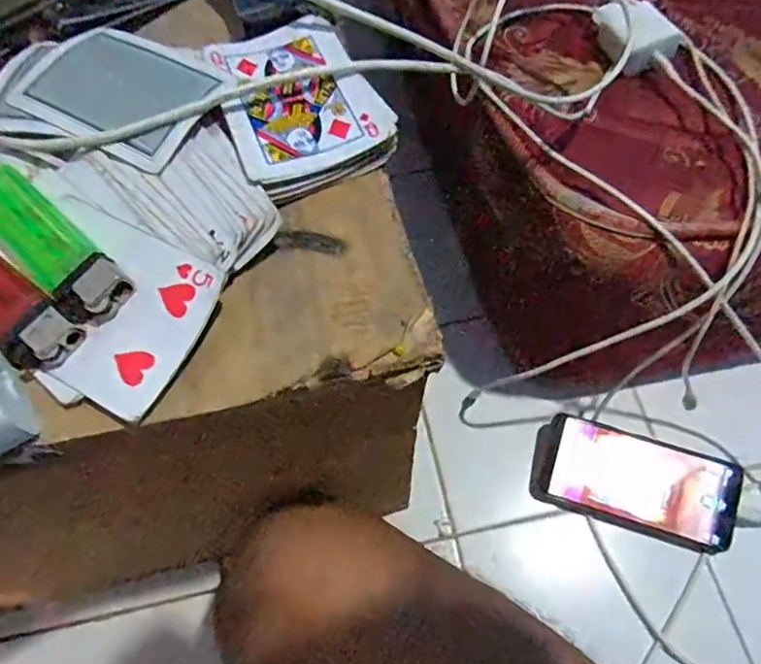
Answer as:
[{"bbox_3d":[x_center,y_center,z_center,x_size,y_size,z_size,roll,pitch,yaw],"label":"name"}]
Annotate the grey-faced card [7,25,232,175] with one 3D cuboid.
[{"bbox_3d":[-0.116,-0.108,0.254,0.087,0.005,0.060,26,68,14],"label":"grey-faced card"}]

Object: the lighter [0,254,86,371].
[{"bbox_3d":[-0.144,-0.015,0.212,0.079,0.010,0.023,37,69,17],"label":"lighter"}]

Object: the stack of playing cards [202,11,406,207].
[{"bbox_3d":[-0.038,-0.103,0.254,0.063,0.008,0.098,-23,65,-11],"label":"stack of playing cards"}]

